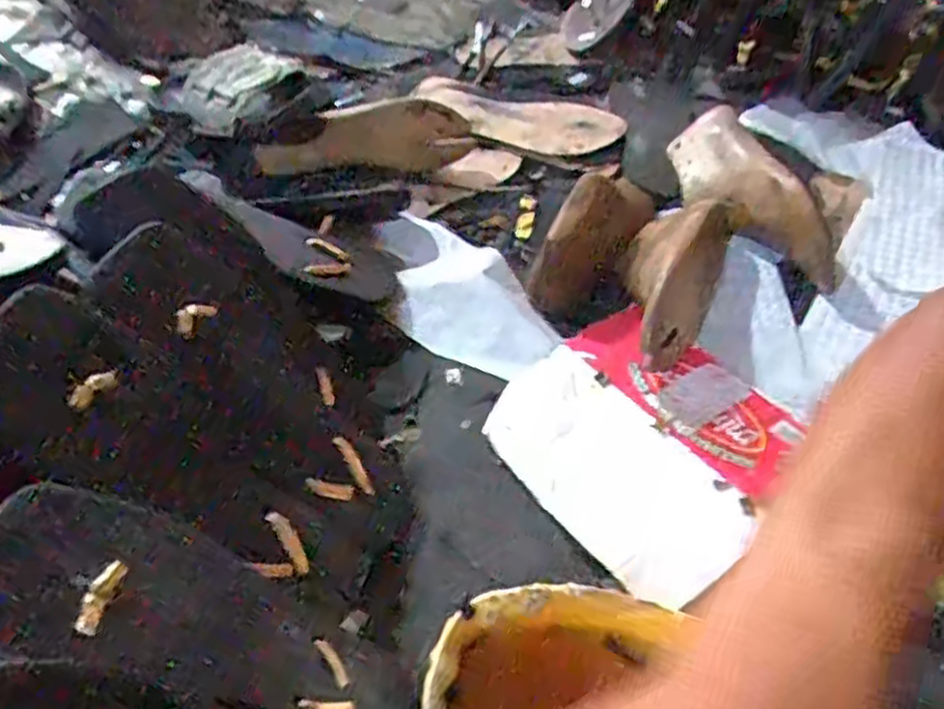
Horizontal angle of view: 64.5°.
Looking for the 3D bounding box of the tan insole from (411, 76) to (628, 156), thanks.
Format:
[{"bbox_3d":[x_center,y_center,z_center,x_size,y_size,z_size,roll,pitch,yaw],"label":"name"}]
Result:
[{"bbox_3d":[0.051,-0.281,0.883,0.247,0.031,0.088,14,53,6],"label":"tan insole"}]

